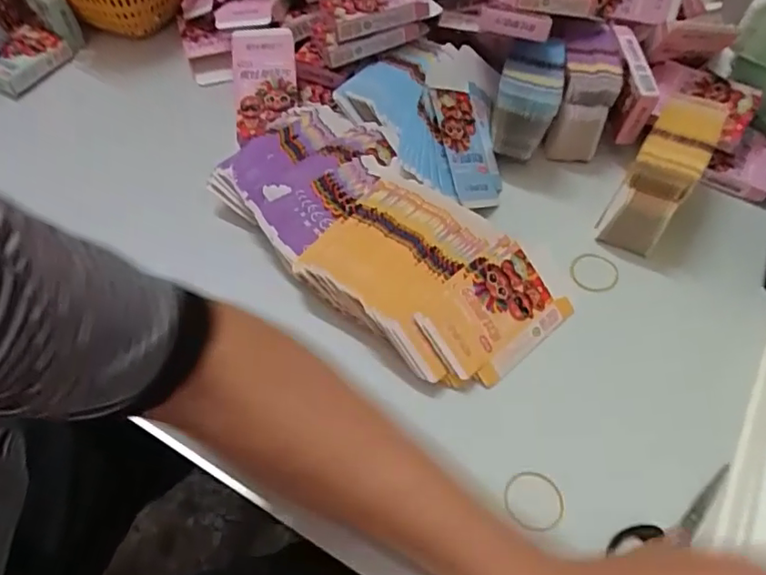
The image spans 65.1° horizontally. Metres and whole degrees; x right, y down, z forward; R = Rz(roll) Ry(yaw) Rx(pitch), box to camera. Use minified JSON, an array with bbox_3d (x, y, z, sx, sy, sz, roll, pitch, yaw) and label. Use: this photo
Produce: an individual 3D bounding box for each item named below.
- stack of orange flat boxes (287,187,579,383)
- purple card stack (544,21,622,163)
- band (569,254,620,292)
[{"bbox_3d":[0.039,-0.005,0.510,0.202,0.049,0.142,37,63,21],"label":"stack of orange flat boxes"},{"bbox_3d":[0.209,-0.201,0.632,0.058,0.087,0.123,9,56,5],"label":"purple card stack"},{"bbox_3d":[0.195,-0.013,0.554,0.046,0.004,0.044,4,54,-5],"label":"band"}]

